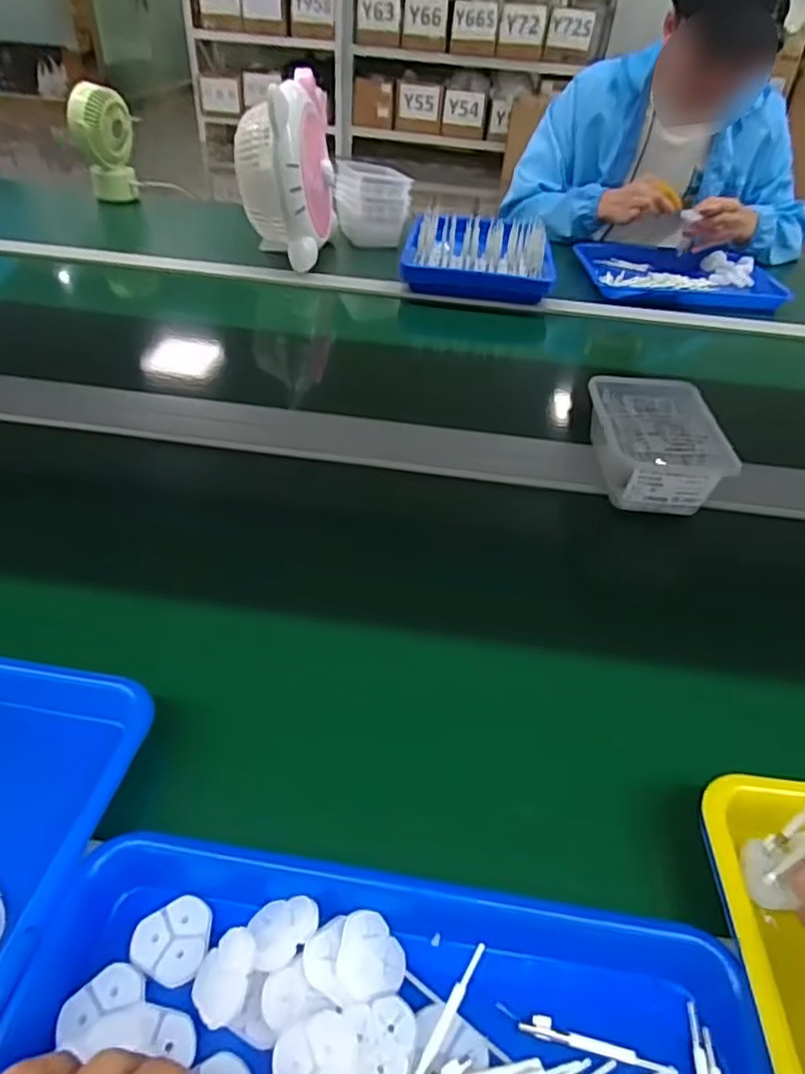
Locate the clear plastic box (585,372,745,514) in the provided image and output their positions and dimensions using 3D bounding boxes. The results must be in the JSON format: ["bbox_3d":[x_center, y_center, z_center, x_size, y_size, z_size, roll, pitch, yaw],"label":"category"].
[{"bbox_3d":[0.254,-0.098,0.655,0.117,0.064,0.171,4,41,0],"label":"clear plastic box"}]

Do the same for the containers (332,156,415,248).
[{"bbox_3d":[-0.059,-0.633,1.209,0.127,0.118,0.124,-6,42,-12],"label":"containers"}]

